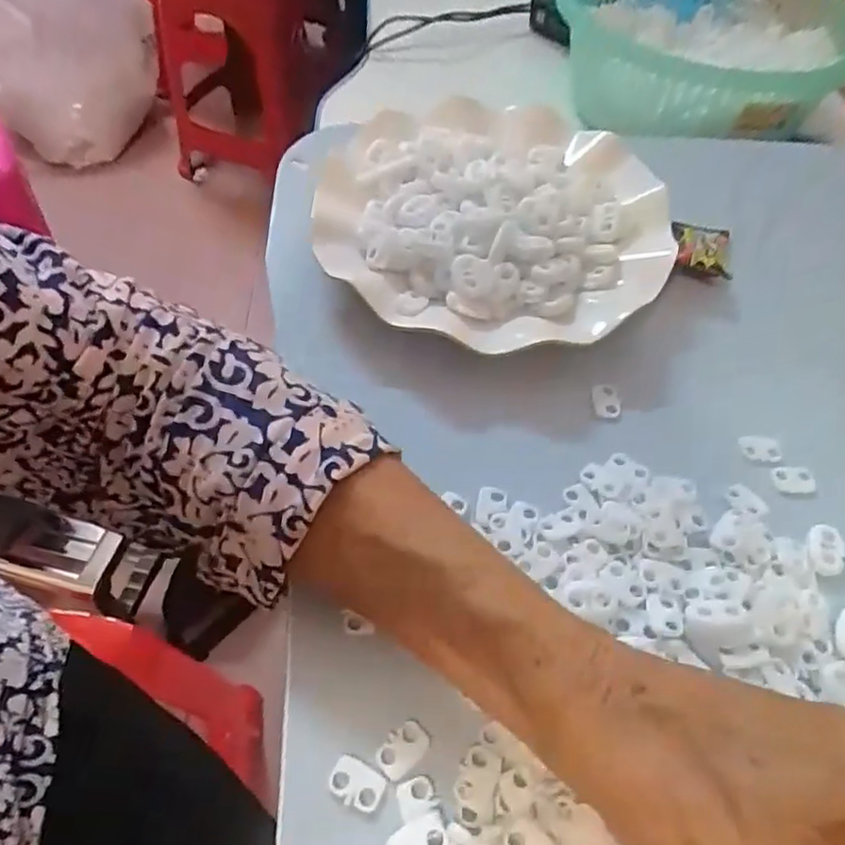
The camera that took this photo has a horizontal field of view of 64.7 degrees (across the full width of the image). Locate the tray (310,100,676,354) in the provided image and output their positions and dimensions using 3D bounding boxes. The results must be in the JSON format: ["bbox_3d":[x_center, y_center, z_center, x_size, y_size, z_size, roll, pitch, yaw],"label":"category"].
[{"bbox_3d":[0.037,-0.110,0.356,0.180,0.031,0.181,-3,55,-3],"label":"tray"}]

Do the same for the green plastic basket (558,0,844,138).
[{"bbox_3d":[0.216,-0.310,0.530,0.193,0.072,0.234,2,53,0],"label":"green plastic basket"}]

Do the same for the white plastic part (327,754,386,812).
[{"bbox_3d":[-0.021,0.118,0.218,0.018,0.004,0.012,21,57,13],"label":"white plastic part"}]

